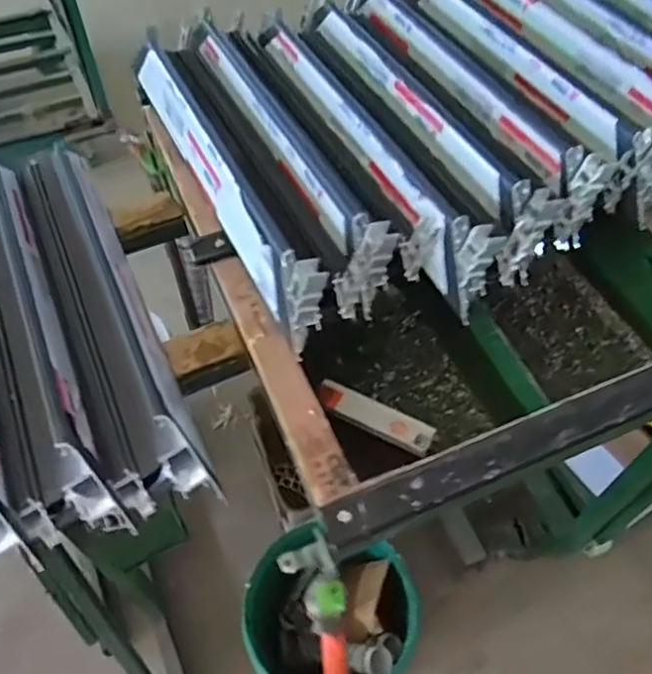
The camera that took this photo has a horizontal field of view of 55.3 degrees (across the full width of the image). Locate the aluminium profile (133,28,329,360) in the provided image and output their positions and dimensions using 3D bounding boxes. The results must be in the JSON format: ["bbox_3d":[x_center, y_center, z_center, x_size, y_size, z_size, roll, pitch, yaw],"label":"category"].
[{"bbox_3d":[-0.119,-0.201,0.713,0.063,0.071,0.517,-22,58,-15],"label":"aluminium profile"}]

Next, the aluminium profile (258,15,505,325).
[{"bbox_3d":[0.040,-0.235,0.733,0.074,0.064,0.507,-24,58,-17],"label":"aluminium profile"}]

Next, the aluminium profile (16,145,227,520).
[{"bbox_3d":[-0.249,-0.049,0.683,0.091,0.062,0.515,-22,57,-15],"label":"aluminium profile"}]

